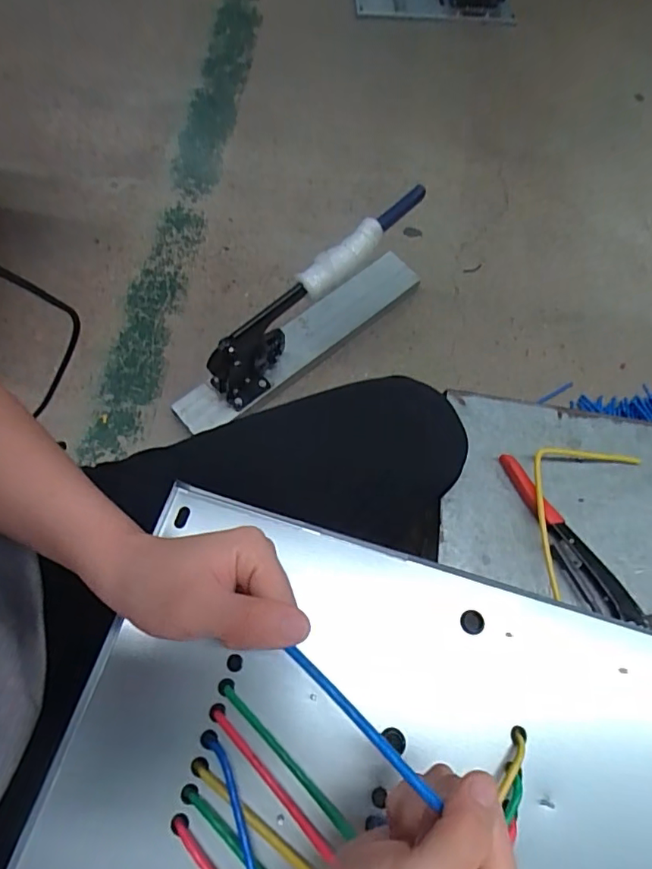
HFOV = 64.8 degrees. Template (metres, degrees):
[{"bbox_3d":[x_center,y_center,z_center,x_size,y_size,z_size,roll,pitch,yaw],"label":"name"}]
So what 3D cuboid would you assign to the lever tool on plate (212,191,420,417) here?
[{"bbox_3d":[-0.016,-0.253,0.914,0.511,0.173,0.060,-44,70,1],"label":"lever tool on plate"}]

